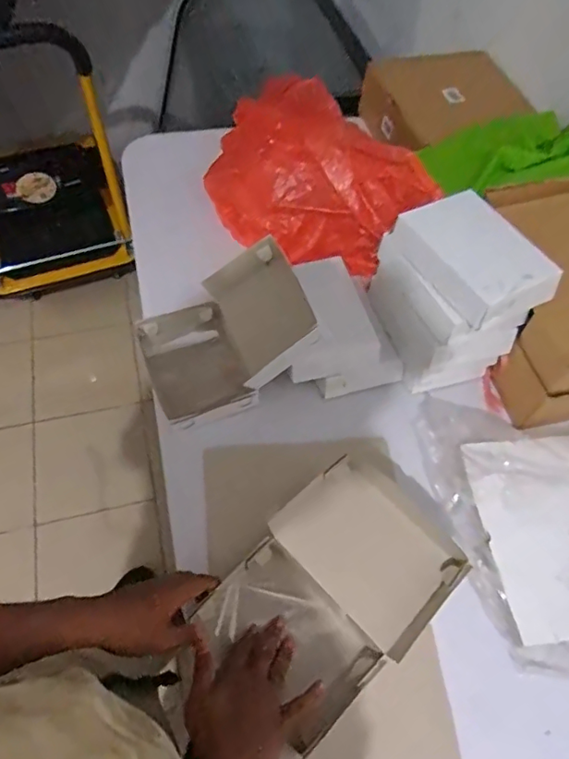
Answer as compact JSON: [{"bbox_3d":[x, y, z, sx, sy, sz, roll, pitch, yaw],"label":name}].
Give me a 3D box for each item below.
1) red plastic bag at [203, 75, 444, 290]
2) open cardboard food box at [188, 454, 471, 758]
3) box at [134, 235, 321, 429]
[{"bbox_3d":[0.034,-0.303,0.805,0.341,0.190,0.187,39,64,19],"label":"red plastic bag"},{"bbox_3d":[0.052,0.217,0.543,0.177,0.072,0.238,38,63,19],"label":"open cardboard food box"},{"bbox_3d":[-0.080,-0.062,0.688,0.211,0.124,0.170,-21,61,-15],"label":"box"}]

